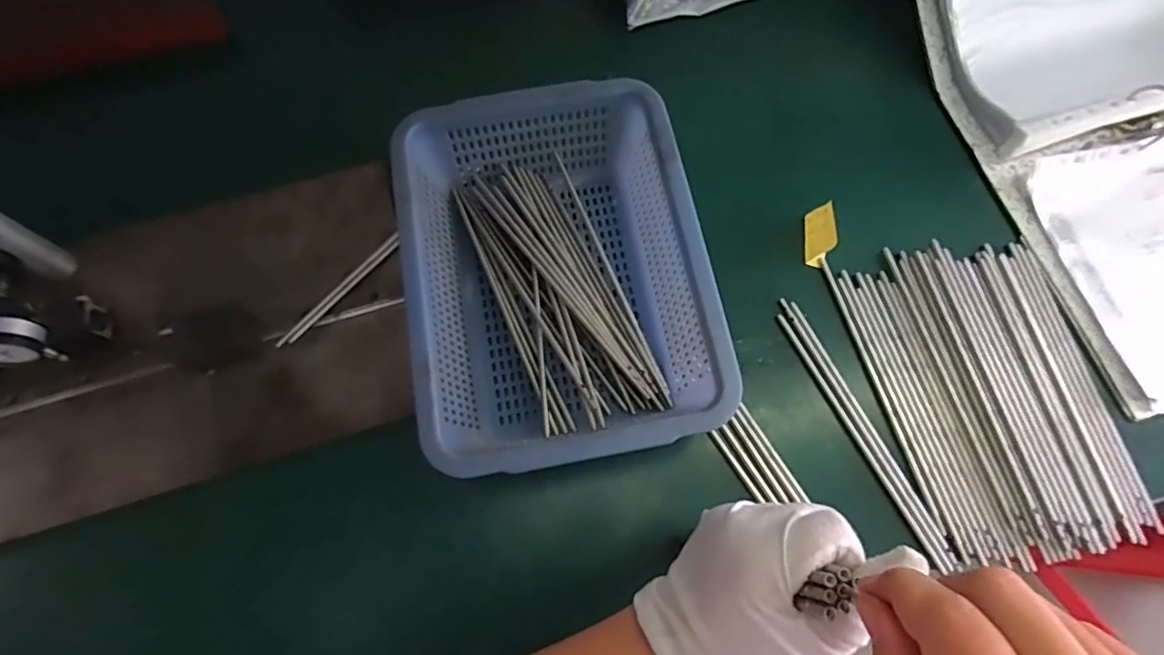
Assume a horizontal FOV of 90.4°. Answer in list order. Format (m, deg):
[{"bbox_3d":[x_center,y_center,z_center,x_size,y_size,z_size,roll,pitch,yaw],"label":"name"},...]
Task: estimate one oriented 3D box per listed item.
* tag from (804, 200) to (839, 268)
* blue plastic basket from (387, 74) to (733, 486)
[{"bbox_3d":[0.225,-0.087,0.544,0.023,0.022,0.053,2,73,1],"label":"tag"},{"bbox_3d":[-0.021,-0.042,0.490,0.227,0.103,0.302,-11,74,-3],"label":"blue plastic basket"}]

